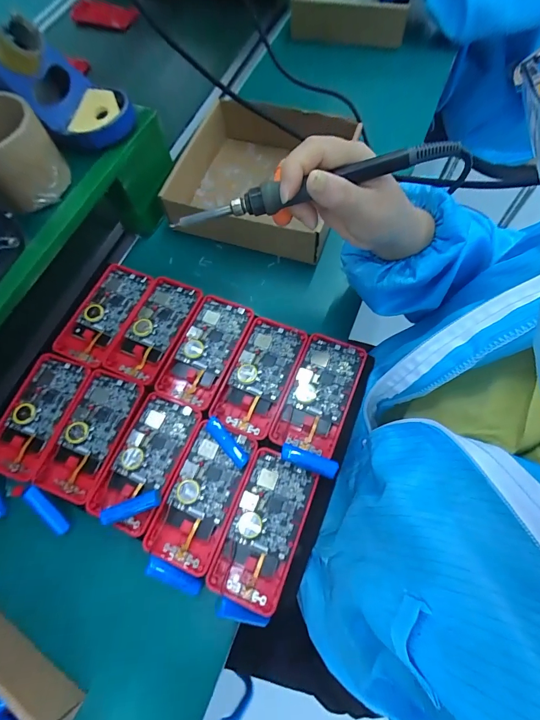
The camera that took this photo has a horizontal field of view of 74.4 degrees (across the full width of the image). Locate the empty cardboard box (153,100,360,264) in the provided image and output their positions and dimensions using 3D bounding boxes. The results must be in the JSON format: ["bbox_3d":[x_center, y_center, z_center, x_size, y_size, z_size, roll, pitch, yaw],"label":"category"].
[{"bbox_3d":[-0.003,-0.245,0.462,0.189,0.056,0.174,15,69,10],"label":"empty cardboard box"}]

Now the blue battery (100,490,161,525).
[{"bbox_3d":[-0.122,0.130,0.317,0.052,0.017,0.015,-19,68,-4],"label":"blue battery"}]

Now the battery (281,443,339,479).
[{"bbox_3d":[0.036,0.092,0.326,0.051,0.015,0.018,19,70,11],"label":"battery"}]

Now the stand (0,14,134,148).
[{"bbox_3d":[-0.204,-0.275,0.352,0.115,0.074,0.072,22,71,12],"label":"stand"}]

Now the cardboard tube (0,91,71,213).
[{"bbox_3d":[-0.232,-0.187,0.328,0.061,0.065,0.068,-21,68,-5],"label":"cardboard tube"}]

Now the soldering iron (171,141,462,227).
[{"bbox_3d":[0.026,-0.123,0.257,0.207,0.015,0.017,-10,69,10],"label":"soldering iron"}]

